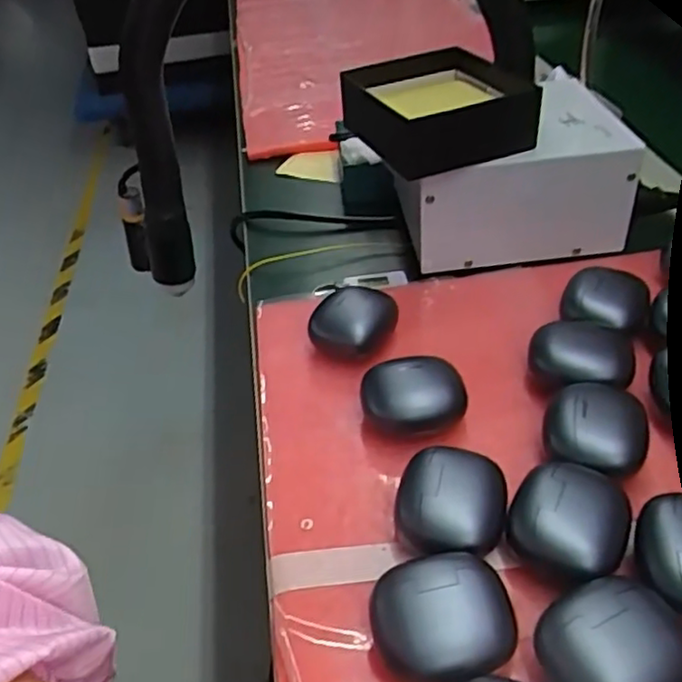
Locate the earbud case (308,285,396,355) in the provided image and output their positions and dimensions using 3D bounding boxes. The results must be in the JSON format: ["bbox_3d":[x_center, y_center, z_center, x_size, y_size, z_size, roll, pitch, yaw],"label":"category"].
[{"bbox_3d":[0.009,-0.009,0.435,0.046,0.034,0.046,17,45,24],"label":"earbud case"}]

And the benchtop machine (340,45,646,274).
[{"bbox_3d":[0.104,-0.129,0.497,0.186,0.129,0.122,-9,40,-5],"label":"benchtop machine"}]

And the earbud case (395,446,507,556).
[{"bbox_3d":[0.053,0.080,0.321,0.050,0.032,0.050,2,40,8],"label":"earbud case"}]

